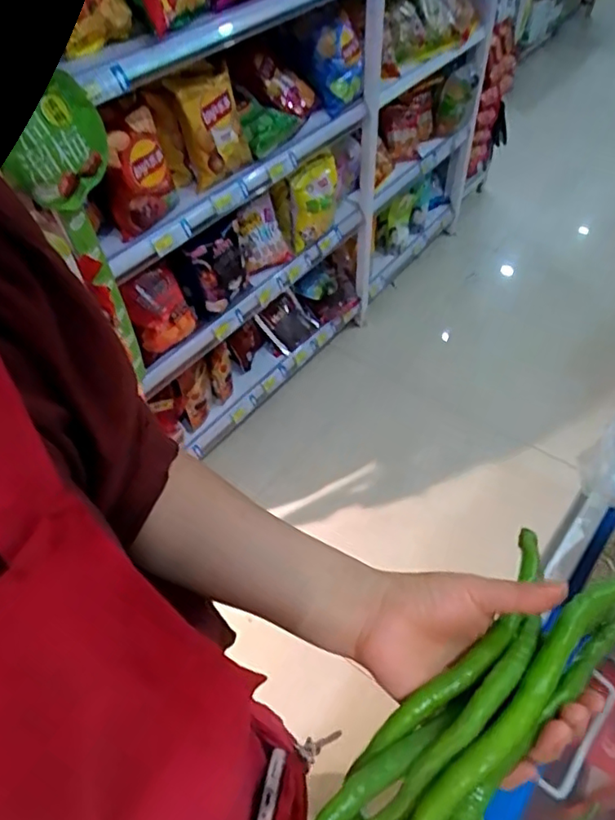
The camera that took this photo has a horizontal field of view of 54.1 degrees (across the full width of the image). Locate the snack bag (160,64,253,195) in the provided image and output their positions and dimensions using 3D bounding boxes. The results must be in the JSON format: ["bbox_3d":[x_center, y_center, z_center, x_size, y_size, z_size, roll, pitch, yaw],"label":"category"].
[{"bbox_3d":[-0.186,-0.566,1.190,0.049,0.202,0.143,22,56,41],"label":"snack bag"}]

